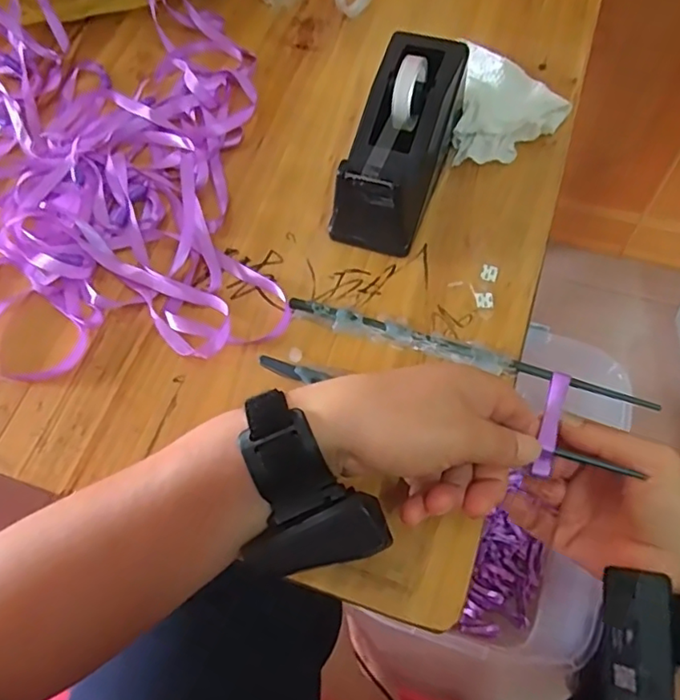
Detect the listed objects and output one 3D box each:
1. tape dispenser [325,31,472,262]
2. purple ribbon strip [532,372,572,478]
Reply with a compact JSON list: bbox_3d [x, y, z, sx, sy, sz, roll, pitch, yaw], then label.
[{"bbox_3d":[0.043,-0.148,0.416,0.060,0.075,0.161,19,78,12],"label":"tape dispenser"},{"bbox_3d":[0.127,0.042,0.356,0.011,0.008,0.063,16,68,11],"label":"purple ribbon strip"}]

